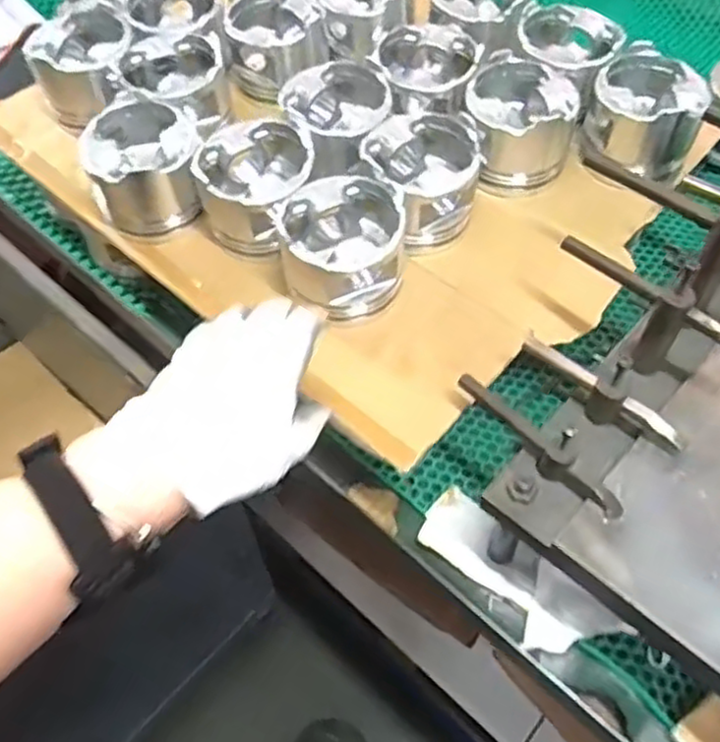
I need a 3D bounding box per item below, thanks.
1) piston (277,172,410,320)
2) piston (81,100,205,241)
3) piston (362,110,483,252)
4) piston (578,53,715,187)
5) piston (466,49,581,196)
[{"bbox_3d":[-0.016,-0.101,0.592,0.094,0.085,0.091,0,57,1],"label":"piston"},{"bbox_3d":[-0.192,-0.182,0.646,0.094,0.070,0.103,-15,58,-9],"label":"piston"},{"bbox_3d":[0.058,-0.172,0.637,0.094,0.080,0.095,0,57,1],"label":"piston"},{"bbox_3d":[0.270,-0.242,0.678,0.101,0.072,0.101,23,60,15],"label":"piston"},{"bbox_3d":[0.149,-0.231,0.675,0.104,0.075,0.105,11,58,8],"label":"piston"}]

